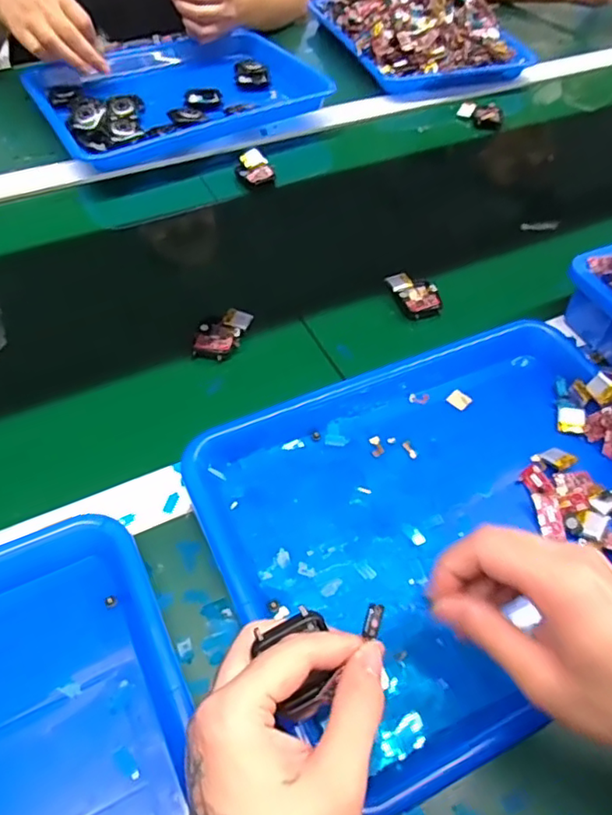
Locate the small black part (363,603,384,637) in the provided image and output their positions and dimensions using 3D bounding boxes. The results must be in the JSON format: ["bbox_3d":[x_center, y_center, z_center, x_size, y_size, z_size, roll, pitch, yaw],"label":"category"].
[{"bbox_3d":[0.030,0.097,0.263,0.007,0.004,0.015,16,69,8],"label":"small black part"}]

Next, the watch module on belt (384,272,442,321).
[{"bbox_3d":[0.104,-0.106,0.545,0.039,0.014,0.053,-20,57,-17],"label":"watch module on belt"}]

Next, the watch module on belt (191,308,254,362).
[{"bbox_3d":[-0.072,-0.064,0.503,0.052,0.014,0.045,-4,54,-6],"label":"watch module on belt"}]

